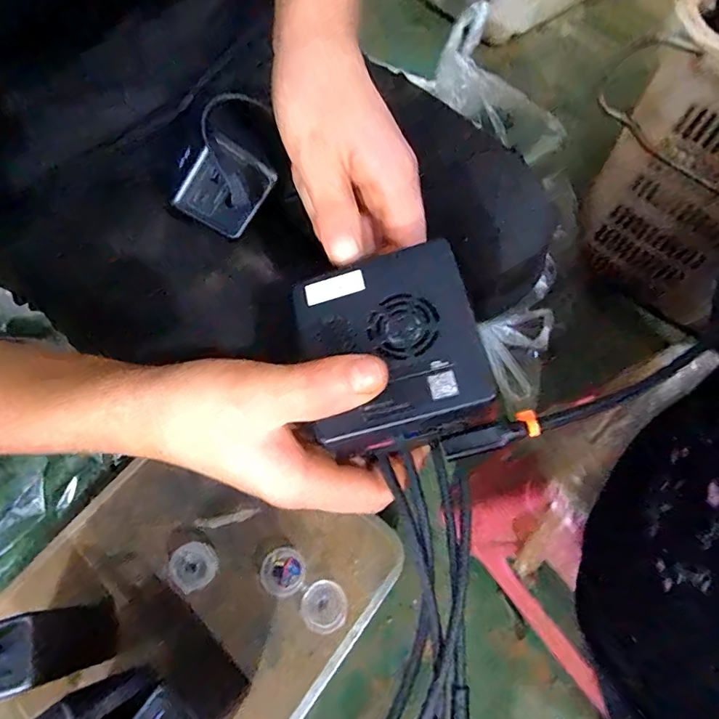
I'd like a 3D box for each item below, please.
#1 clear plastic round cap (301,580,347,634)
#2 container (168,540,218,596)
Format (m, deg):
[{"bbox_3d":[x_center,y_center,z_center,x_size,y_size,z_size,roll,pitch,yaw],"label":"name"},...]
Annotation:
[{"bbox_3d":[-0.033,0.232,0.429,0.042,0.021,0.043,0,66,-1],"label":"clear plastic round cap"},{"bbox_3d":[-0.155,0.197,0.436,0.040,0.038,0.040,0,66,-1],"label":"container"}]

